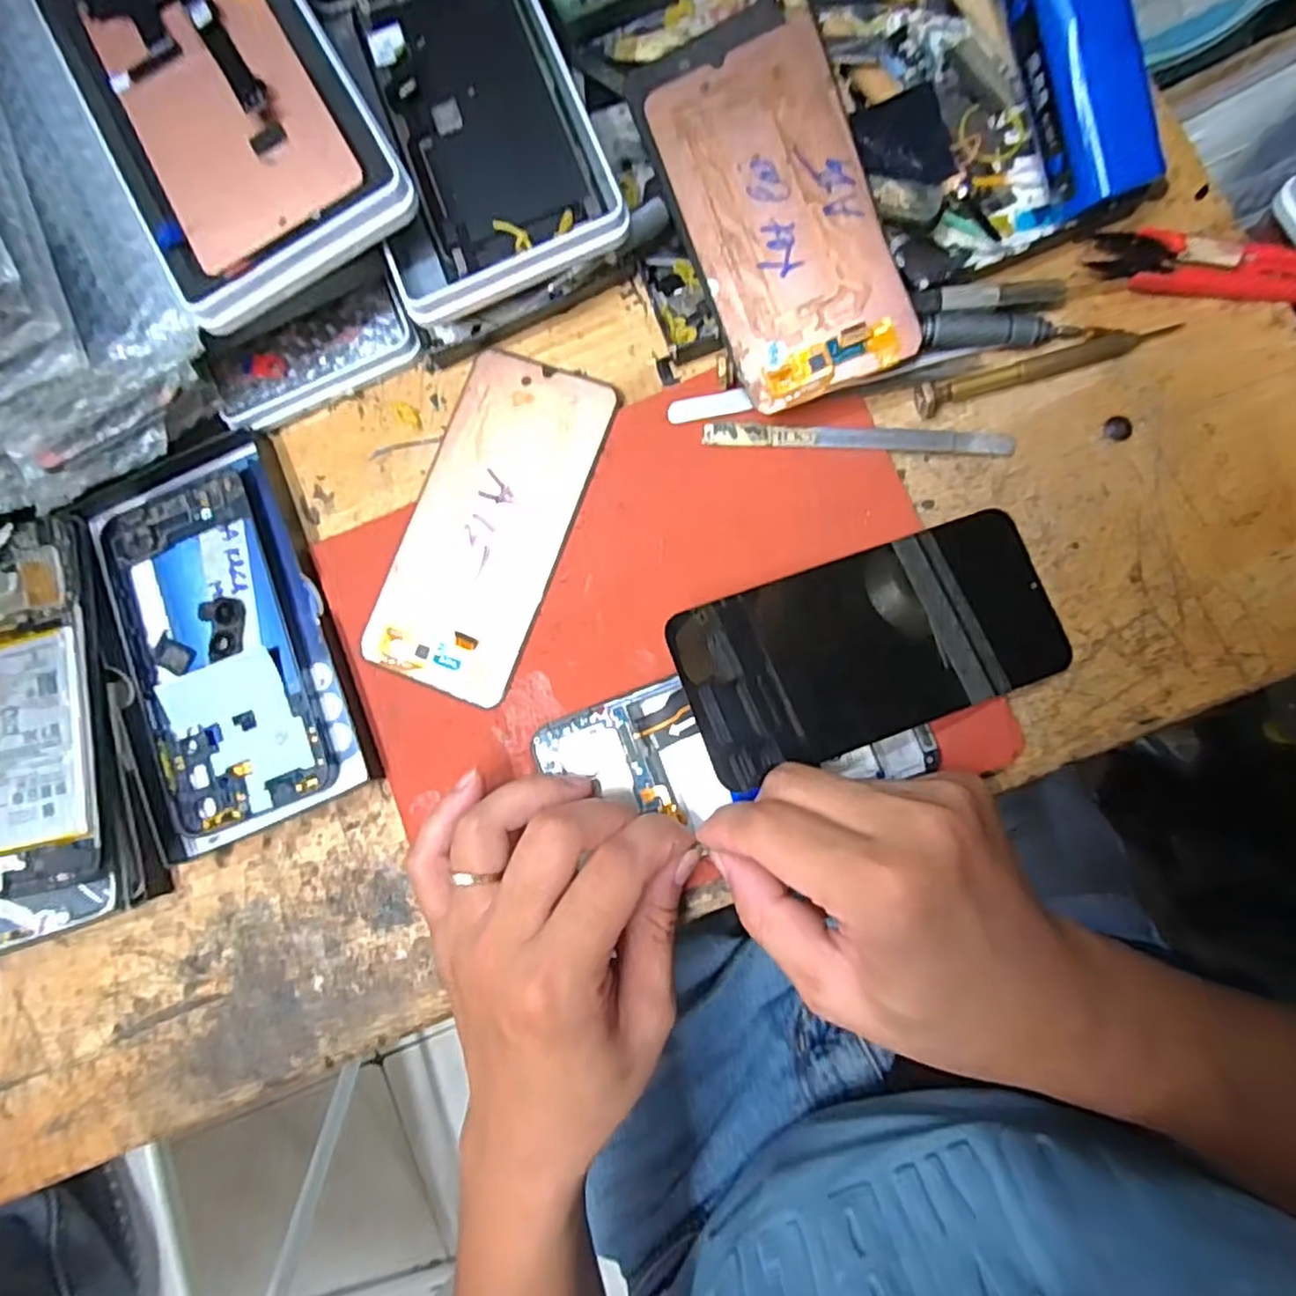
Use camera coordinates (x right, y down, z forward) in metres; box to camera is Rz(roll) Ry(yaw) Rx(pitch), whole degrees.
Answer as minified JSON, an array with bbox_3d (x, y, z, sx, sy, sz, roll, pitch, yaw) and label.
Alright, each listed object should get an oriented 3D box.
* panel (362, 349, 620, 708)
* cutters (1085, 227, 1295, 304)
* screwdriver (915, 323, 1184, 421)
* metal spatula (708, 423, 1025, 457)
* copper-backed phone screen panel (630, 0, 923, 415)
[{"bbox_3d":[-0.071,-0.055,0.310,0.070,0.004,0.150,21,87,8],"label":"panel"},{"bbox_3d":[0.231,-0.155,0.282,0.091,0.011,0.028,7,85,7],"label":"cutters"},{"bbox_3d":[0.165,-0.116,0.286,0.105,0.009,0.012,-13,83,5],"label":"screwdriver"},{"bbox_3d":[0.088,-0.088,0.294,0.127,0.004,0.009,4,84,7],"label":"metal spatula"},{"bbox_3d":[0.054,-0.181,0.285,0.078,0.006,0.160,-21,84,10],"label":"copper-backed phone screen panel"}]

